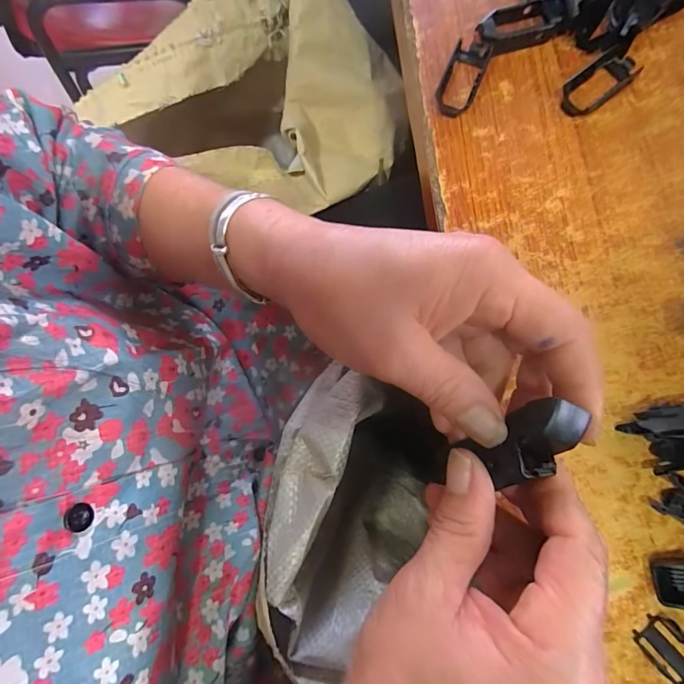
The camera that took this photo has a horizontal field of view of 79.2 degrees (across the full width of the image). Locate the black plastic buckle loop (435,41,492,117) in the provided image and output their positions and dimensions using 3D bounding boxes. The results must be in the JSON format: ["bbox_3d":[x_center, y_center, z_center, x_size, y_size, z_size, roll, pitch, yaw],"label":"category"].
[{"bbox_3d":[0.075,-0.163,0.251,0.022,0.013,0.053,23,82,6],"label":"black plastic buckle loop"}]

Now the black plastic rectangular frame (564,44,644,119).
[{"bbox_3d":[0.157,-0.158,0.250,0.053,0.008,0.024,-40,81,-5],"label":"black plastic rectangular frame"}]

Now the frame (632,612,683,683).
[{"bbox_3d":[0.158,0.149,0.191,0.021,0.006,0.041,-41,81,-5],"label":"frame"}]

